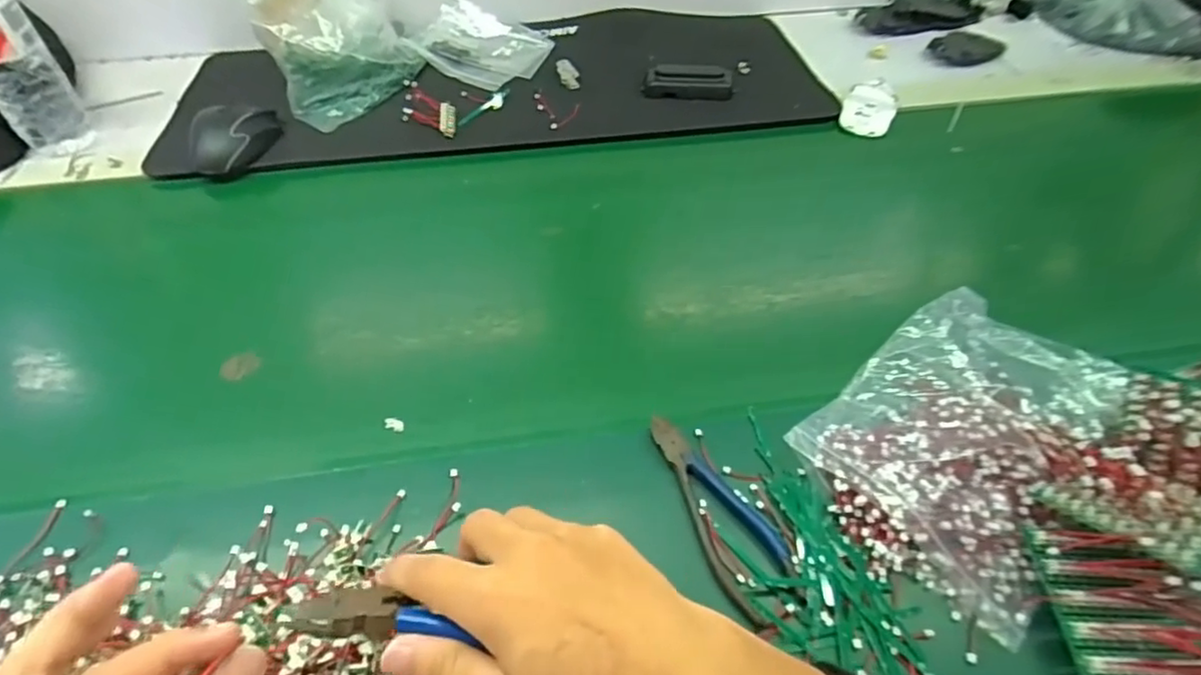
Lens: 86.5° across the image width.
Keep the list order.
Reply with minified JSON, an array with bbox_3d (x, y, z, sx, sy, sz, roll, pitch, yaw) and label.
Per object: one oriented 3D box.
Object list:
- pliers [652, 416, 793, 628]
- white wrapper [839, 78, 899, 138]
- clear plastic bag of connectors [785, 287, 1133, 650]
[{"bbox_3d":[0.072,0.111,0.415,0.050,0.010,0.142,-25,53,-20],"label":"pliers"},{"bbox_3d":[0.316,-0.271,0.751,0.058,0.022,0.093,20,52,17],"label":"white wrapper"},{"bbox_3d":[0.260,0.059,0.448,0.162,0.033,0.243,36,58,28],"label":"clear plastic bag of connectors"}]

